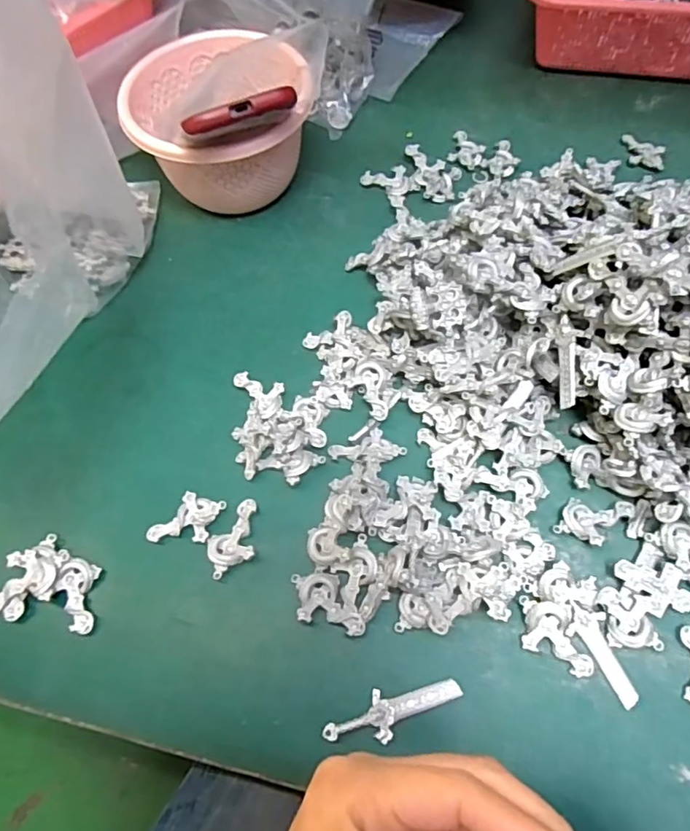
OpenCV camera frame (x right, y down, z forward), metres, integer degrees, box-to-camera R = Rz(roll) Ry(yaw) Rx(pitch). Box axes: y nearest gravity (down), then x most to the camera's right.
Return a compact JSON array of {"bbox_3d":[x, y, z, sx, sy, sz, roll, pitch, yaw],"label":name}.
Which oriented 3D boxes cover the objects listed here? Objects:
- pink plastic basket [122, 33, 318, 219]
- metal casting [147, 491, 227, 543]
[{"bbox_3d":[-0.101,-0.237,0.462,0.142,0.102,0.150,-21,64,-9],"label":"pink plastic basket"},{"bbox_3d":[-0.103,0.068,0.361,0.041,0.008,0.034,13,63,8],"label":"metal casting"}]

